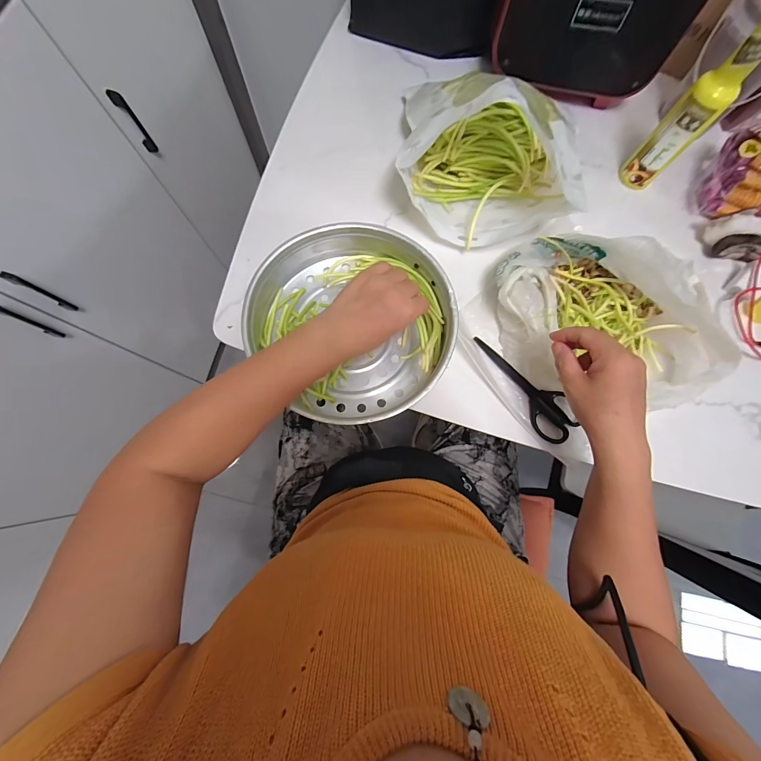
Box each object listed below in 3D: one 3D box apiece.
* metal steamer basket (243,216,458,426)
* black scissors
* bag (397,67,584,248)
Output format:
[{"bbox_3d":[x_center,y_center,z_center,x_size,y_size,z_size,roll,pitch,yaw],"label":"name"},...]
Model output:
[{"bbox_3d":[-0.031,-0.077,0.427,0.239,0.073,0.256,0,76,-1],"label":"metal steamer basket"},{"bbox_3d":[0.196,0.003,0.438,0.054,0.016,0.171,-31,79,-8],"label":"black scissors"},{"bbox_3d":[0.148,-0.299,0.445,0.251,0.124,0.199,16,77,3],"label":"bag"}]

